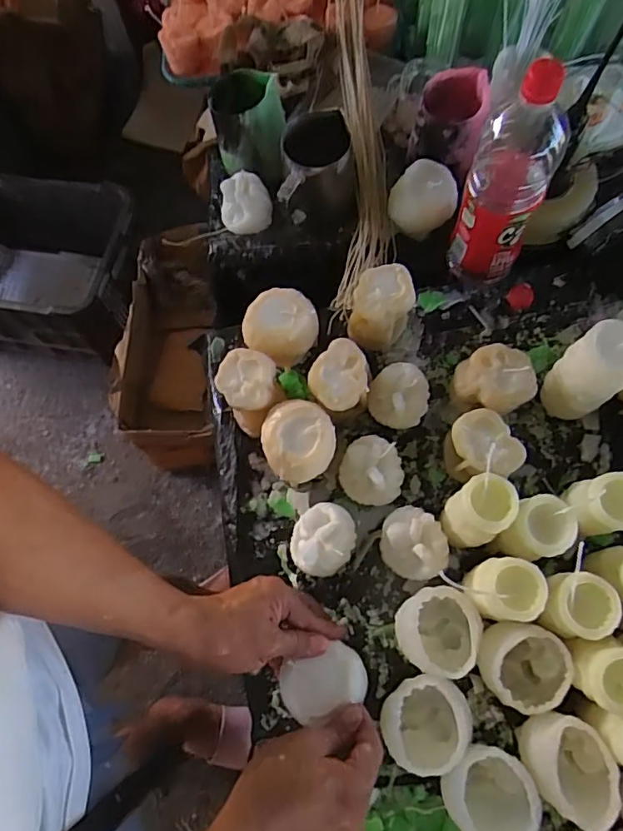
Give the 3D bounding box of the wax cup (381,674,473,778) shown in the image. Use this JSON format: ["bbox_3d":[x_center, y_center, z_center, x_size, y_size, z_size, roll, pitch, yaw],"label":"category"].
[{"bbox_3d":[0.102,0.276,0.504,0.072,0.070,0.076,-1,70,2],"label":"wax cup"}]

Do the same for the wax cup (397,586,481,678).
[{"bbox_3d":[0.117,0.204,0.531,0.073,0.070,0.074,-1,70,2],"label":"wax cup"}]

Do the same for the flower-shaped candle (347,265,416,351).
[{"bbox_3d":[0.079,-0.118,0.638,0.065,0.085,0.072,10,71,6],"label":"flower-shaped candle"}]

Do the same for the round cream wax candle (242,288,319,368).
[{"bbox_3d":[-0.036,-0.098,0.637,0.083,0.084,0.069,-30,71,-8],"label":"round cream wax candle"}]

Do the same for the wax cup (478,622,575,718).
[{"bbox_3d":[0.189,0.230,0.514,0.073,0.071,0.071,-1,70,2],"label":"wax cup"}]

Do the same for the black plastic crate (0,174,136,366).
[{"bbox_3d":[-0.727,-0.363,1.444,0.646,0.316,0.360,10,71,6],"label":"black plastic crate"}]

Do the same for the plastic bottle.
[{"bbox_3d":[0.203,-0.243,0.582,0.077,0.262,0.080,13,71,8],"label":"plastic bottle"}]

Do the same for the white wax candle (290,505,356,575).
[{"bbox_3d":[0.012,0.127,0.565,0.063,0.058,0.069,-1,70,2],"label":"white wax candle"}]

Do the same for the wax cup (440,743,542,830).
[{"bbox_3d":[0.153,0.328,0.487,0.072,0.069,0.069,-1,70,2],"label":"wax cup"}]

